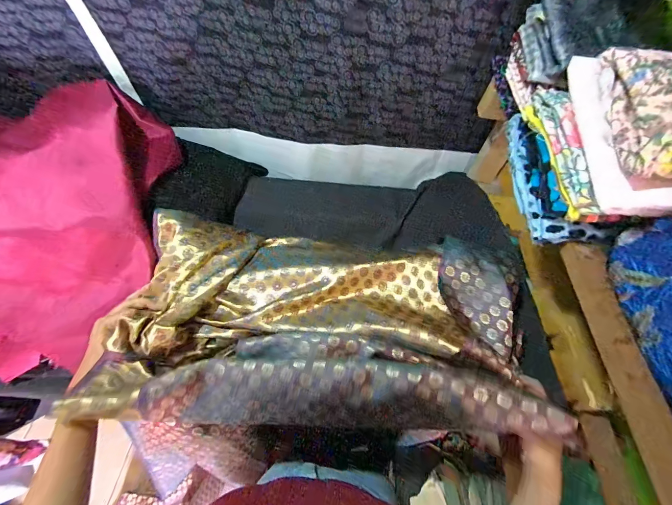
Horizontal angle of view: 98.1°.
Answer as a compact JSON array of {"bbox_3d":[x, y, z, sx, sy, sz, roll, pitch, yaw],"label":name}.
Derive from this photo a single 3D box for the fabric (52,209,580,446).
[{"bbox_3d":[-0.002,0.085,0.423,0.589,0.098,0.299,5,59,-1],"label":"fabric"}]

